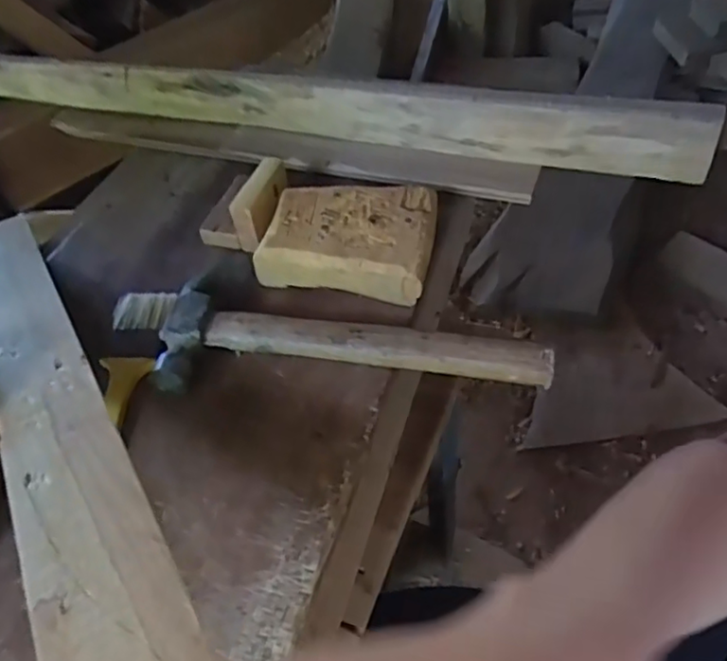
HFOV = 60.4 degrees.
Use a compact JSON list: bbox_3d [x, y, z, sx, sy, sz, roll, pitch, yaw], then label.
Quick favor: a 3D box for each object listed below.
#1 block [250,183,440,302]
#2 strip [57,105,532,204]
[{"bbox_3d":[-0.009,-0.078,0.511,0.135,0.037,0.101,8,50,13],"label":"block"},{"bbox_3d":[-0.088,-0.183,0.630,0.514,0.020,0.052,14,51,17],"label":"strip"}]

